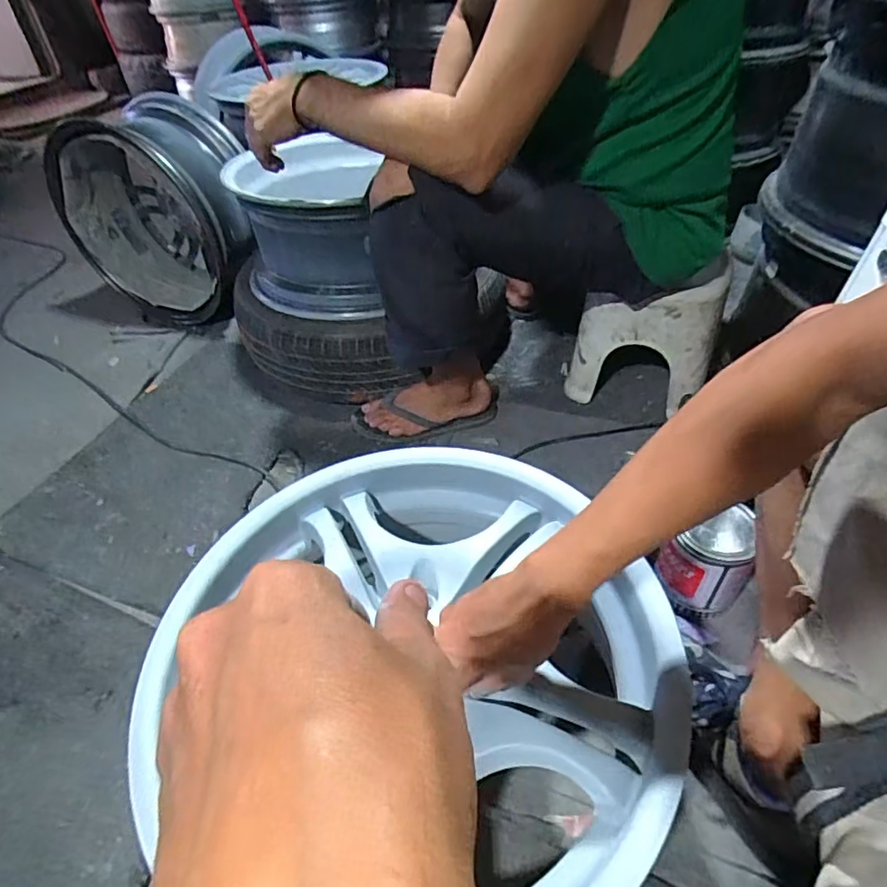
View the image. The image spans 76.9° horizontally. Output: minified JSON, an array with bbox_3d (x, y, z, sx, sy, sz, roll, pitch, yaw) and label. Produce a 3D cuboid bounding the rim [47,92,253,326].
[{"bbox_3d":[-0.604,-0.495,1.213,0.404,0.380,0.217,19,47,22],"label":"rim"}]

